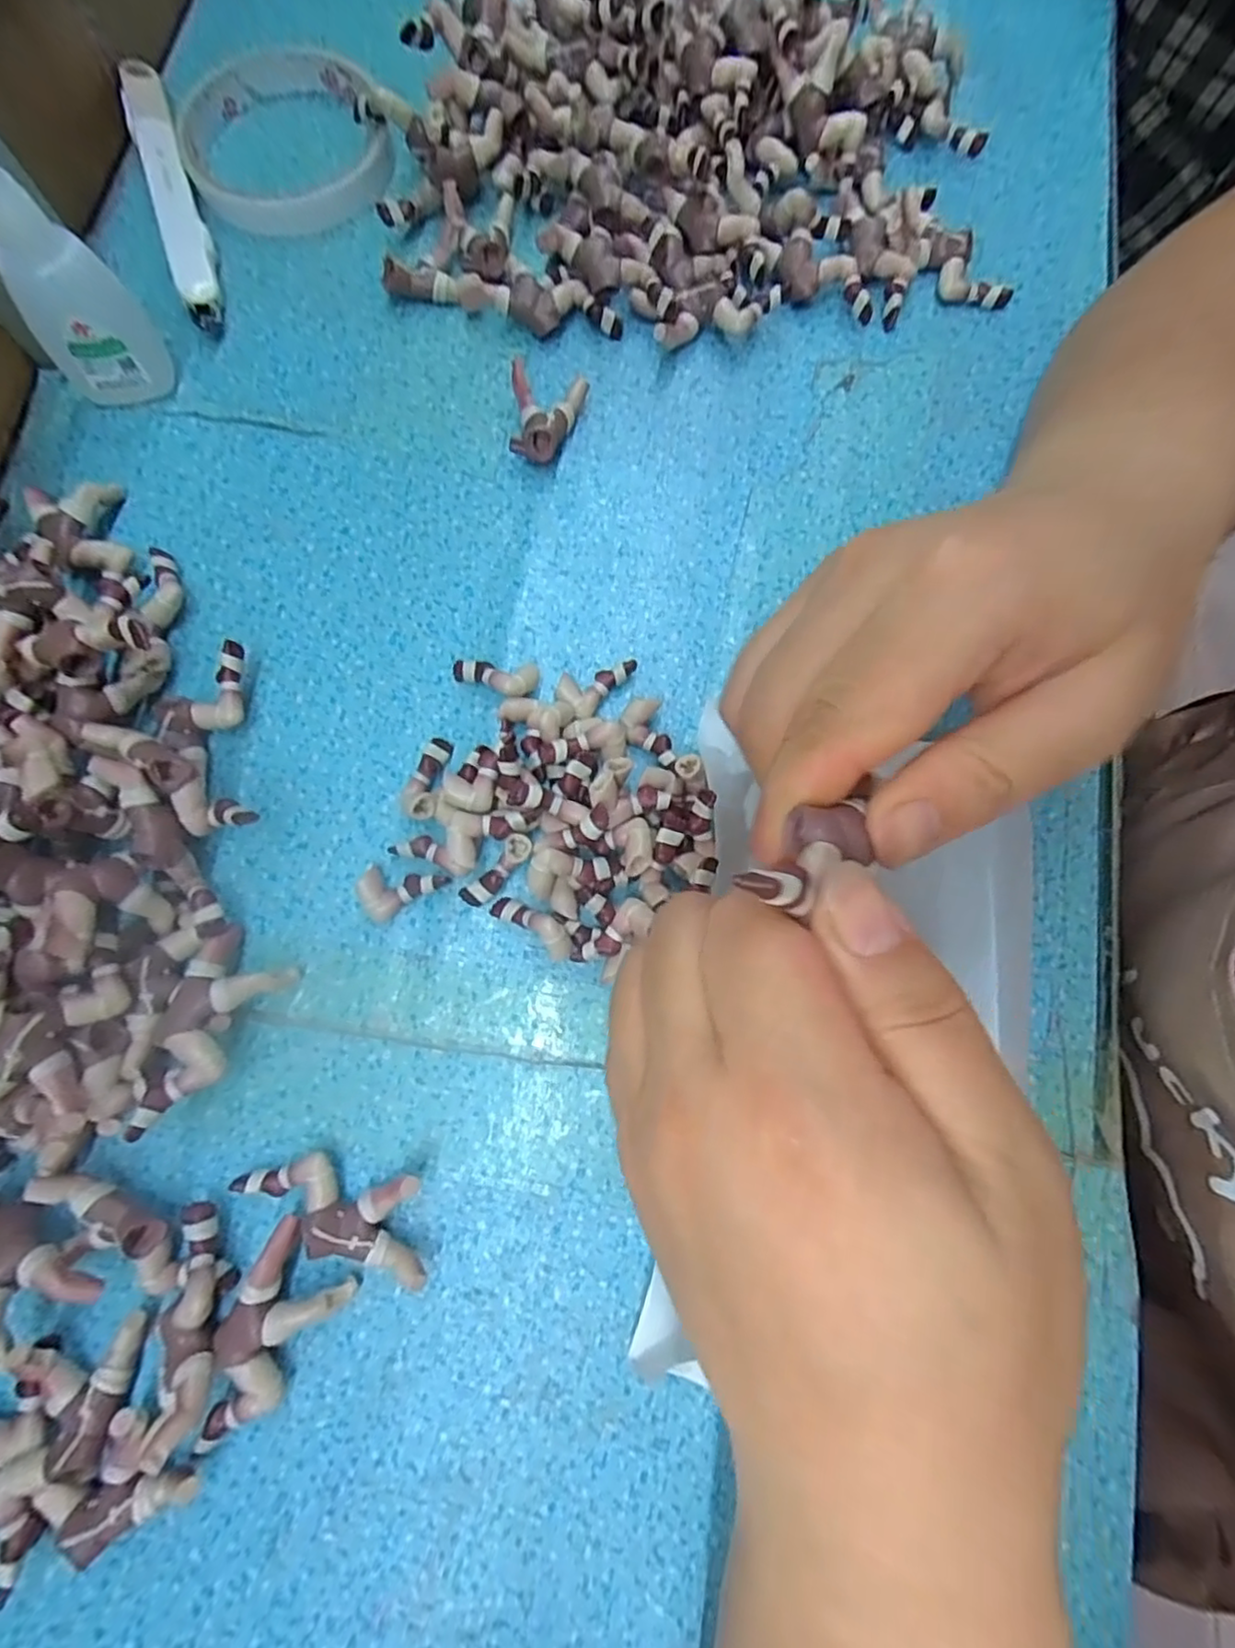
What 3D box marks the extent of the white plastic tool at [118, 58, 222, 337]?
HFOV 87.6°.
[{"bbox_3d":[-0.178,-0.255,0.259,0.015,0.017,0.132,-18,79,-5],"label":"white plastic tool"}]

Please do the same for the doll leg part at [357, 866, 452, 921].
[{"bbox_3d":[-0.069,0.023,0.205,0.027,0.008,0.016,8,78,0],"label":"doll leg part"}]

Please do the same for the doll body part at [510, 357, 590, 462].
[{"bbox_3d":[-0.025,-0.150,0.239,0.026,0.015,0.035,1,78,-1],"label":"doll body part"}]

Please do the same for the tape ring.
[{"bbox_3d":[-0.139,-0.291,0.270,0.081,0.014,0.095,-14,78,-4],"label":"tape ring"}]

